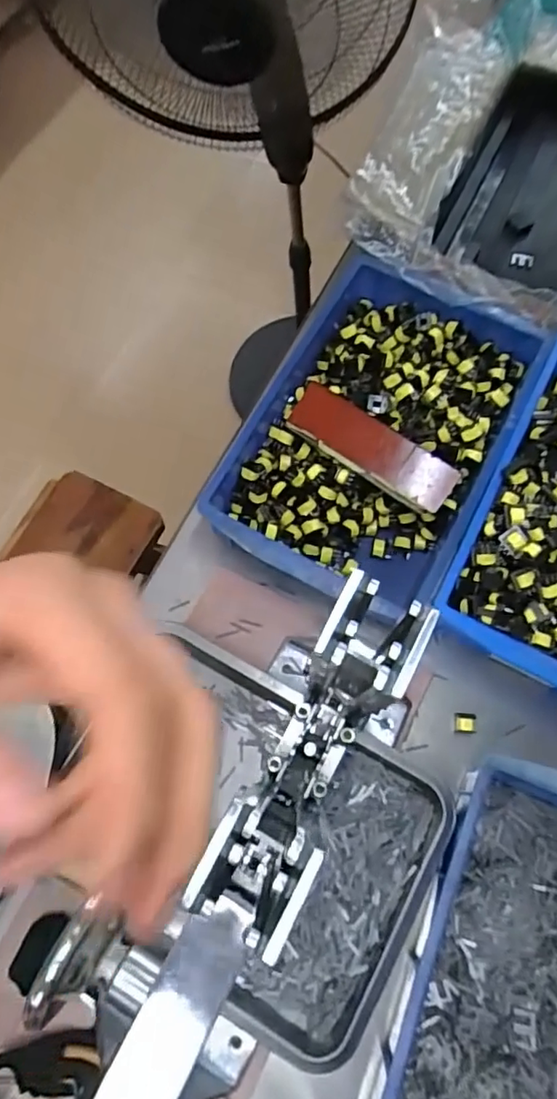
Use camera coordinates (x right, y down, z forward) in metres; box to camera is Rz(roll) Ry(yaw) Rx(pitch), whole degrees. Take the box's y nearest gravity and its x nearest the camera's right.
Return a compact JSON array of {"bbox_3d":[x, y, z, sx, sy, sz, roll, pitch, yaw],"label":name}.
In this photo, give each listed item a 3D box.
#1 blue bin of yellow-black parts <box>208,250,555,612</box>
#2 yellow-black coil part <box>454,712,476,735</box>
[{"bbox_3d":[0.099,-0.118,0.634,0.251,0.088,0.359,25,73,11],"label":"blue bin of yellow-black parts"},{"bbox_3d":[0.182,0.169,0.569,0.019,0.013,0.020,3,71,4],"label":"yellow-black coil part"}]

